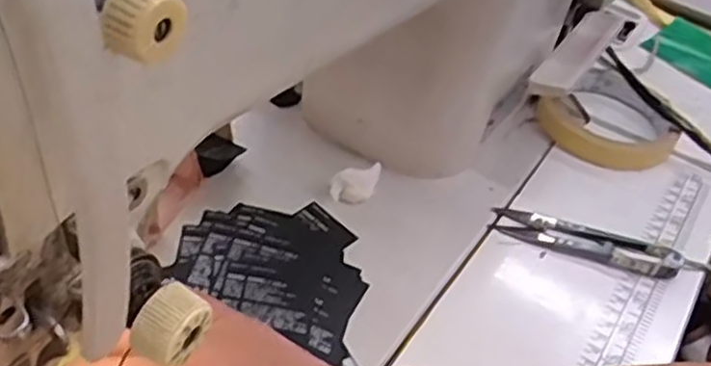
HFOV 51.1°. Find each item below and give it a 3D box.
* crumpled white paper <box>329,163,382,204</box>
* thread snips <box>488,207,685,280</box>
[{"bbox_3d":[0.001,0.000,0.409,0.032,0.016,0.012,-15,48,-27],"label":"crumpled white paper"},{"bbox_3d":[0.128,0.033,0.414,0.102,0.012,0.025,17,42,7],"label":"thread snips"}]

